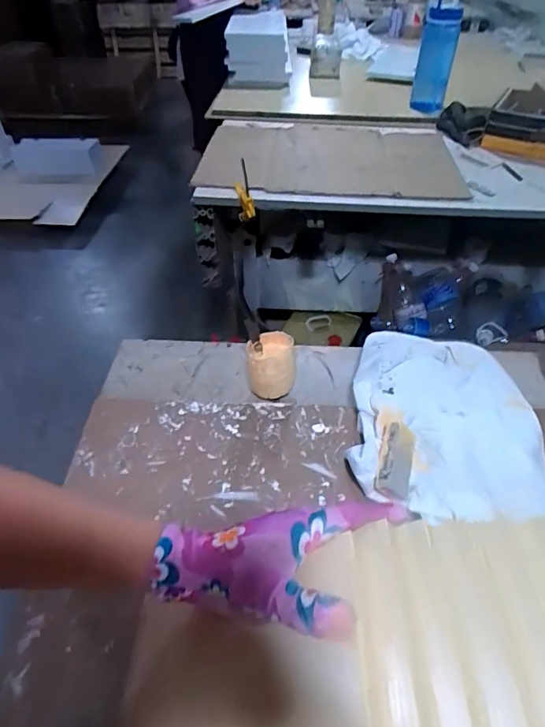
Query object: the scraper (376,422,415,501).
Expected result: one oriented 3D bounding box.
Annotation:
[{"bbox_3d":[0.121,0.095,0.452,0.031,0.012,0.072,10,70,9],"label":"scraper"}]

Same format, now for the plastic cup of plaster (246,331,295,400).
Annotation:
[{"bbox_3d":[-0.002,0.008,0.550,0.054,0.070,0.057,0,44,0],"label":"plastic cup of plaster"}]

